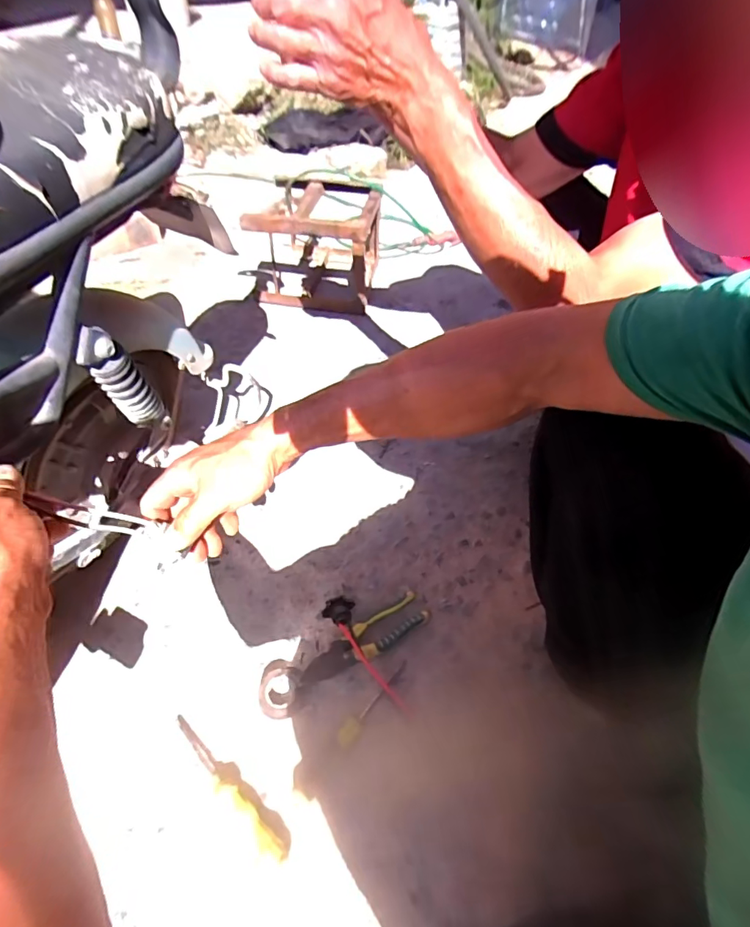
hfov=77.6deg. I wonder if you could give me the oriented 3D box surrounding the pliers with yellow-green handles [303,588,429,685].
[{"bbox_3d":[-0.012,0.239,0.630,0.190,0.024,0.047,-26,55,-23],"label":"pliers with yellow-green handles"}]

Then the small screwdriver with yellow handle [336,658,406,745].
[{"bbox_3d":[-0.002,0.297,0.587,0.022,0.019,0.126,30,55,21],"label":"small screwdriver with yellow handle"}]

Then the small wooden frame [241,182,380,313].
[{"bbox_3d":[-0.136,-0.582,1.189,0.306,0.256,0.340,8,51,3],"label":"small wooden frame"}]

